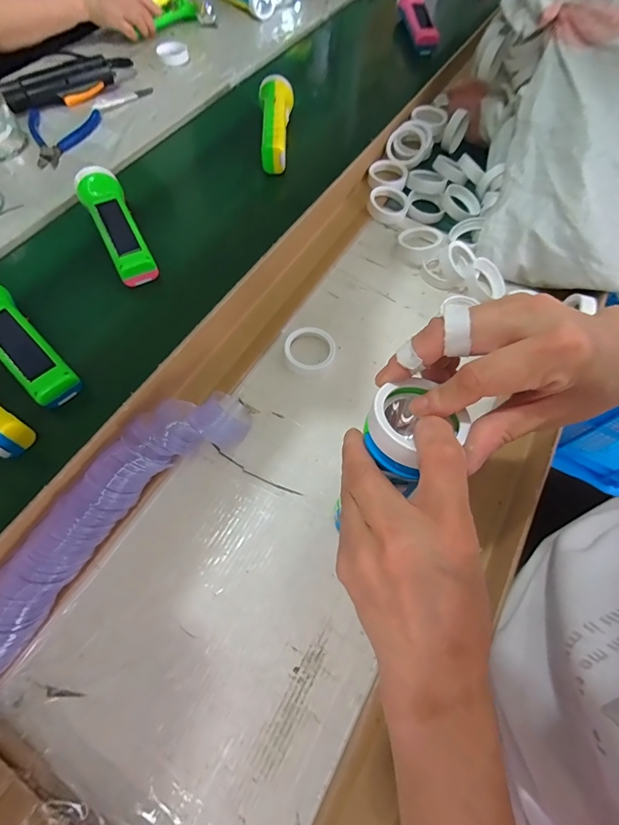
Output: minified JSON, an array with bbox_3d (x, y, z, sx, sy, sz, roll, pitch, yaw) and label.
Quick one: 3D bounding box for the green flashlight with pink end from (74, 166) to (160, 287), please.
[{"bbox_3d":[-0.232,-0.229,0.473,0.049,0.043,0.160,-28,68,-15],"label":"green flashlight with pink end"}]

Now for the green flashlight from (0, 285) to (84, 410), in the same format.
[{"bbox_3d":[-0.295,-0.073,0.394,0.158,0.041,0.046,41,69,16],"label":"green flashlight"}]

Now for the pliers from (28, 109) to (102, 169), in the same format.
[{"bbox_3d":[-0.369,-0.413,0.579,0.100,0.011,0.143,-7,64,-6],"label":"pliers"}]

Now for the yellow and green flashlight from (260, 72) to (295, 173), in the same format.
[{"bbox_3d":[-0.047,-0.427,0.580,0.050,0.054,0.165,-3,64,-4],"label":"yellow and green flashlight"}]

